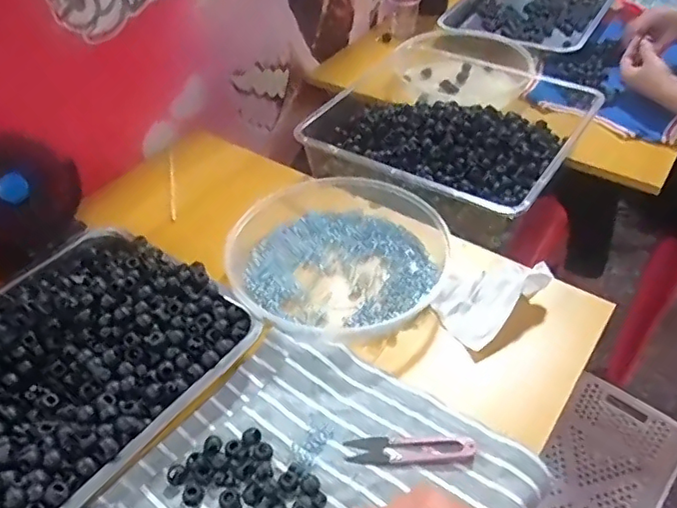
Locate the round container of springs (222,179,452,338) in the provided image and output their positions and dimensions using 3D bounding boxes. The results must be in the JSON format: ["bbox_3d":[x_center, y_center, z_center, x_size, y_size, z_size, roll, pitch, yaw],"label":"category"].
[{"bbox_3d":[-0.007,-0.009,0.624,0.228,0.033,0.238,-1,44,1],"label":"round container of springs"}]

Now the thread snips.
[{"bbox_3d":[0.058,0.156,0.470,0.103,0.011,0.022,2,44,3],"label":"thread snips"}]

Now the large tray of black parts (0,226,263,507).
[{"bbox_3d":[-0.267,0.106,0.495,0.257,0.059,0.333,26,51,26],"label":"large tray of black parts"}]

